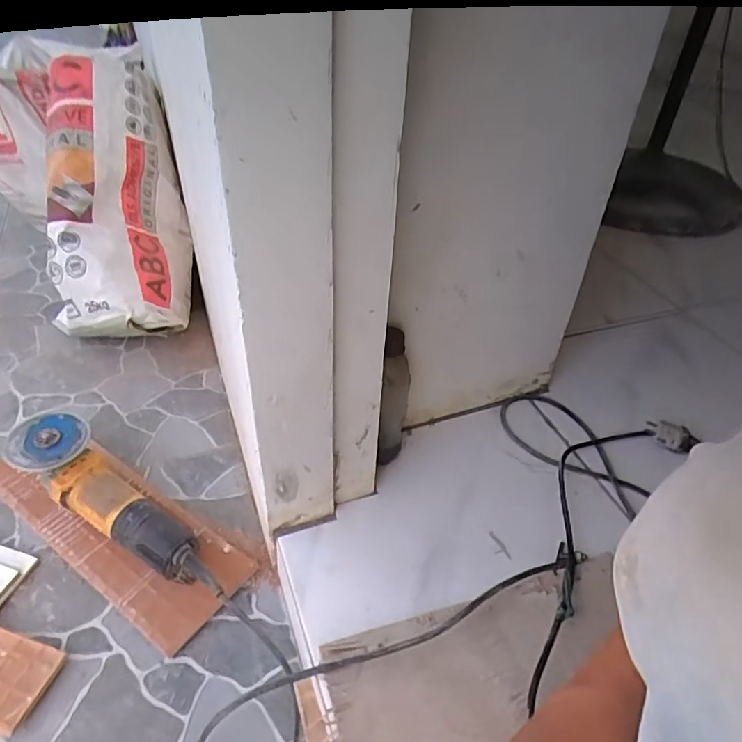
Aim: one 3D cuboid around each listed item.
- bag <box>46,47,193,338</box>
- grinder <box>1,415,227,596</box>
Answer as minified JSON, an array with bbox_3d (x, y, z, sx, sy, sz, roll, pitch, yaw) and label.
[{"bbox_3d":[-0.431,-0.288,0.955,0.197,0.154,0.452,-5,86,-10],"label":"bag"},{"bbox_3d":[-0.301,0.167,0.678,0.334,0.105,0.089,25,45,24],"label":"grinder"}]

